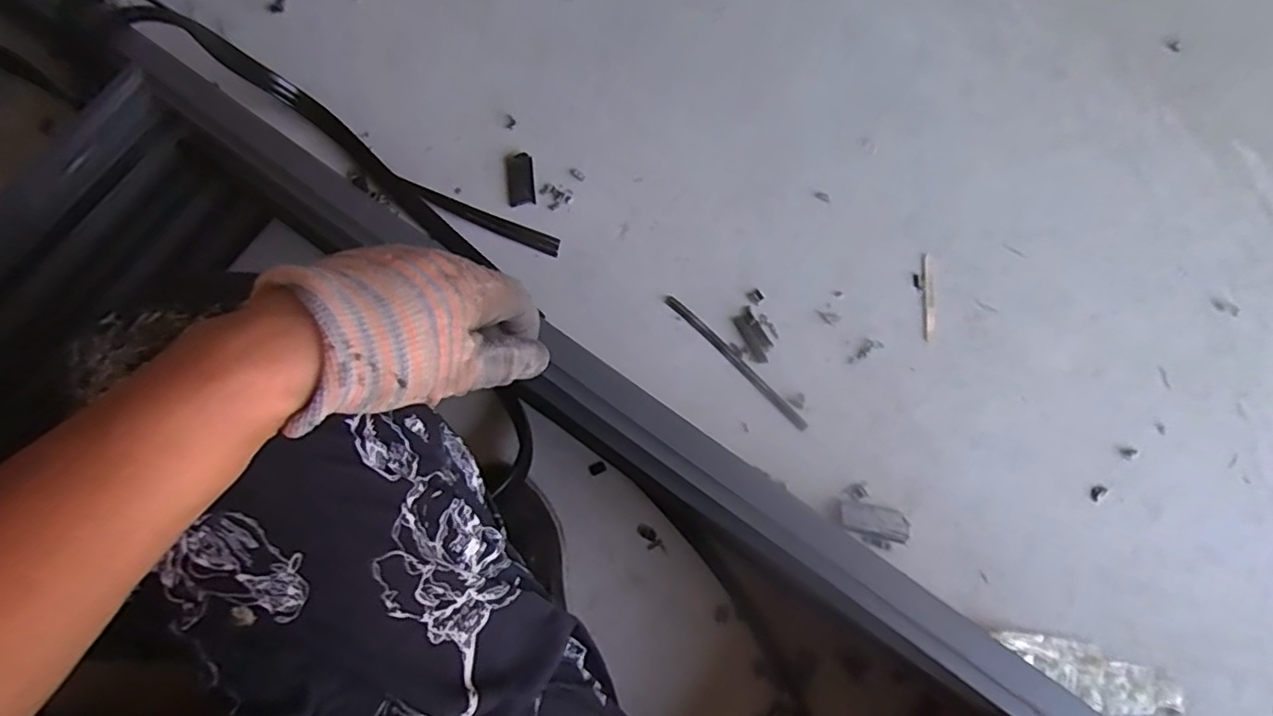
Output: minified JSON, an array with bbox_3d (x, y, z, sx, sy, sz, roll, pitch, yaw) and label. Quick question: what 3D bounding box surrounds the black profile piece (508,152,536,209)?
[{"bbox_3d":[-0.145,-0.225,0.763,0.032,0.005,0.070,-7,77,-1],"label":"black profile piece"}]

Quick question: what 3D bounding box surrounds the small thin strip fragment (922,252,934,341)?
[{"bbox_3d":[0.353,-0.074,0.734,0.013,0.004,0.108,3,77,1],"label":"small thin strip fragment"}]

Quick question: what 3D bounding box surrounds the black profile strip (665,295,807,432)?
[{"bbox_3d":[0.118,0.004,0.722,0.014,0.008,0.220,-44,81,-9],"label":"black profile strip"}]

